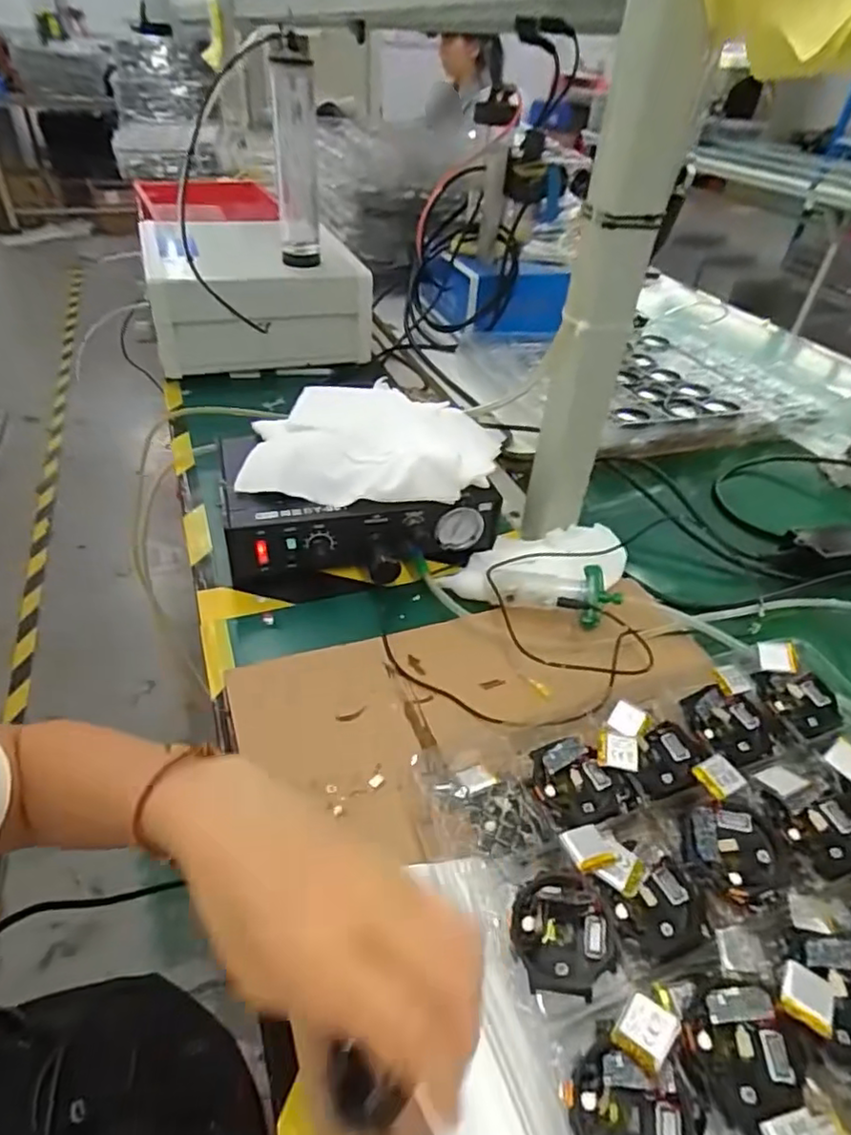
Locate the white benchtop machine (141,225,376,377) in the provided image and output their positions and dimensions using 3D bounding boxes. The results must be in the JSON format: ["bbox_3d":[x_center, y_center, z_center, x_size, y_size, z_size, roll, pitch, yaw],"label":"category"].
[{"bbox_3d":[-0.246,-0.397,0.876,0.272,0.142,0.280,-13,43,-18],"label":"white benchtop machine"}]

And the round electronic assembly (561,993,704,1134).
[{"bbox_3d":[0.087,0.218,0.251,0.059,0.019,0.048,-25,48,-31],"label":"round electronic assembly"}]

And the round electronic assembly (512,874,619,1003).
[{"bbox_3d":[0.066,0.176,0.300,0.047,0.014,0.052,-19,49,3],"label":"round electronic assembly"}]

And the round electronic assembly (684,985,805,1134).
[{"bbox_3d":[0.139,0.212,0.271,0.046,0.013,0.045,3,40,-2],"label":"round electronic assembly"}]

